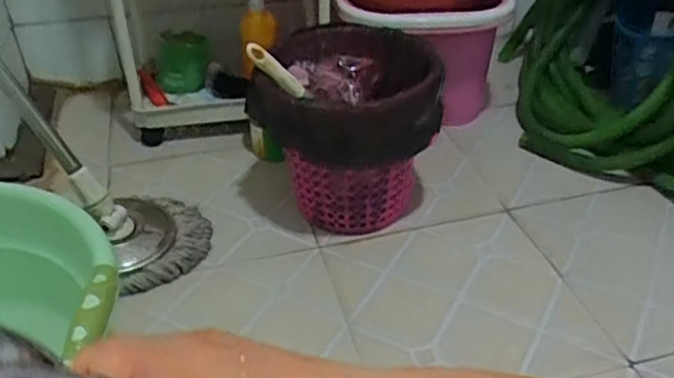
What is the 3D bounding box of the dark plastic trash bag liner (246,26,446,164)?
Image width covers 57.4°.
[{"bbox_3d":[0.024,-0.128,0.858,0.240,0.113,0.251,9,37,12],"label":"dark plastic trash bag liner"}]

